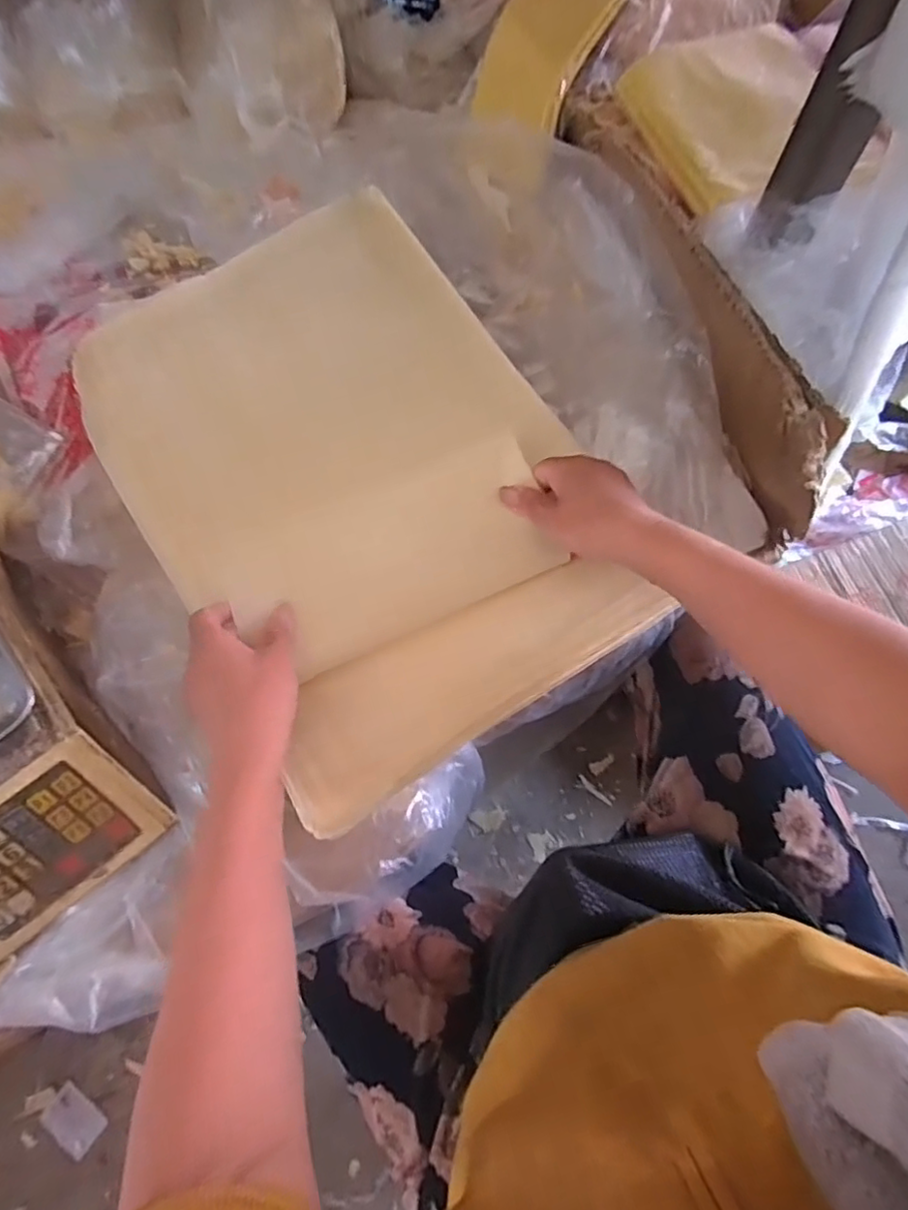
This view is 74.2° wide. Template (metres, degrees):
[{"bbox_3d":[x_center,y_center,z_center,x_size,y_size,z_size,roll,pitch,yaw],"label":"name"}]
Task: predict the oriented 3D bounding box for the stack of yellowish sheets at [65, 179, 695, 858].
[{"bbox_3d":[-0.088,-0.119,0.490,0.322,0.036,0.487,-31,73,-9],"label":"stack of yellowish sheets"}]

